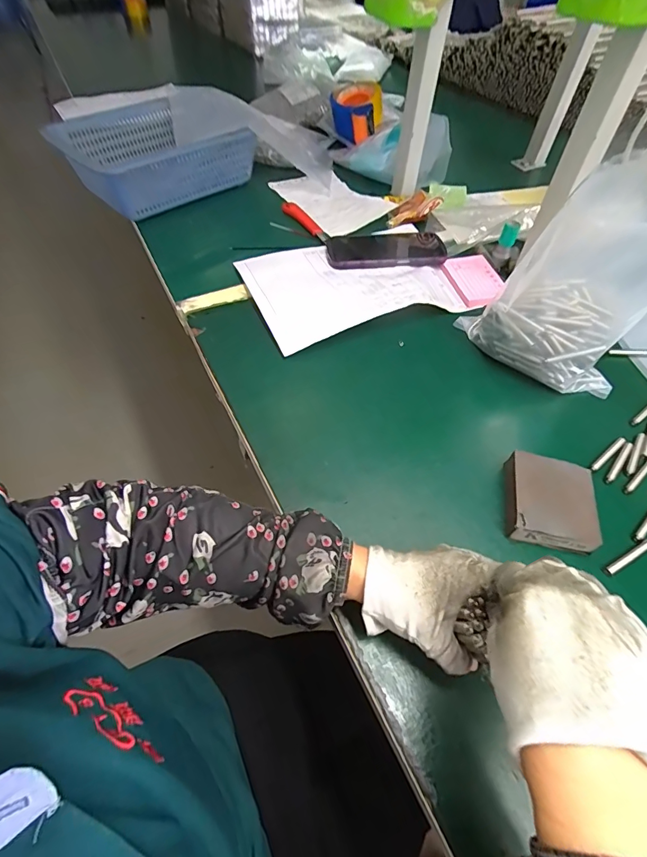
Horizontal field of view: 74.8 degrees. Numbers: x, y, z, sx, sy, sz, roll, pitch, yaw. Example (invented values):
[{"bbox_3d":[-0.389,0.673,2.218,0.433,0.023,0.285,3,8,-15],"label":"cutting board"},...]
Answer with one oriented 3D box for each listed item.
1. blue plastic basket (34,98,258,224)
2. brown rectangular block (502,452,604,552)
[{"bbox_3d":[-0.288,-0.456,0.722,0.229,0.096,0.262,39,60,24],"label":"blue plastic basket"},{"bbox_3d":[0.202,0.068,0.380,0.071,0.024,0.085,11,54,7],"label":"brown rectangular block"}]

